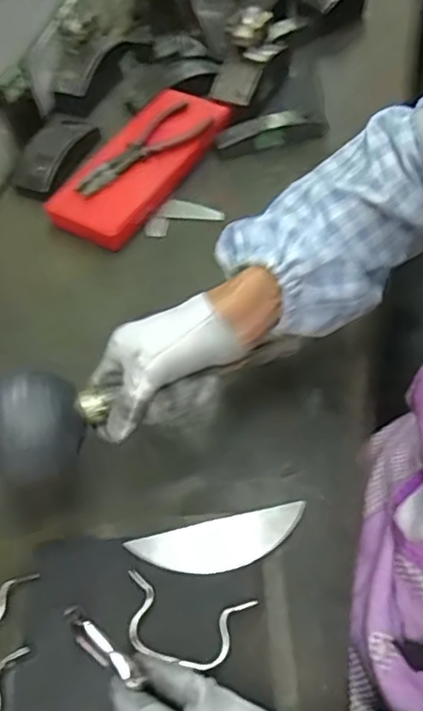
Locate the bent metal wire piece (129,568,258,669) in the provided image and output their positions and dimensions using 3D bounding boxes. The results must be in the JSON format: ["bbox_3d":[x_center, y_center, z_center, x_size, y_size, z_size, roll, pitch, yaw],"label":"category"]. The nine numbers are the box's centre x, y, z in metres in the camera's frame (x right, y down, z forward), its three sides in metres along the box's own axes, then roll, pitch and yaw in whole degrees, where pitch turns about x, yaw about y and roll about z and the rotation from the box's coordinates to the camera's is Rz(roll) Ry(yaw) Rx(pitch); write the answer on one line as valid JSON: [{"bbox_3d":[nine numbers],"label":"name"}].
[{"bbox_3d":[-0.020,0.190,0.425,0.092,0.013,0.050,10,57,10],"label":"bent metal wire piece"}]

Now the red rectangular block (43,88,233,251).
[{"bbox_3d":[-0.084,-0.233,0.710,0.108,0.037,0.257,27,62,19],"label":"red rectangular block"}]

